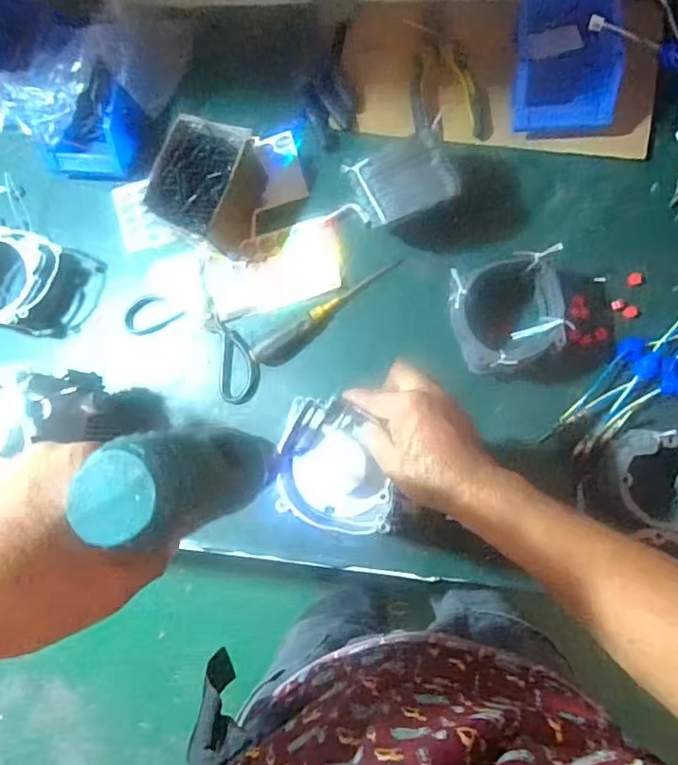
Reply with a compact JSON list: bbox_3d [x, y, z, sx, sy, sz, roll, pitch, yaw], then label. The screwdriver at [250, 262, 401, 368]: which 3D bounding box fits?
[{"bbox_3d":[-0.013,-0.089,0.705,0.220,0.036,0.029,-36,80,1],"label":"screwdriver"}]

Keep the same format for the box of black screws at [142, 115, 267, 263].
[{"bbox_3d":[-0.165,-0.255,0.707,0.110,0.099,0.157,18,85,9],"label":"box of black screws"}]

